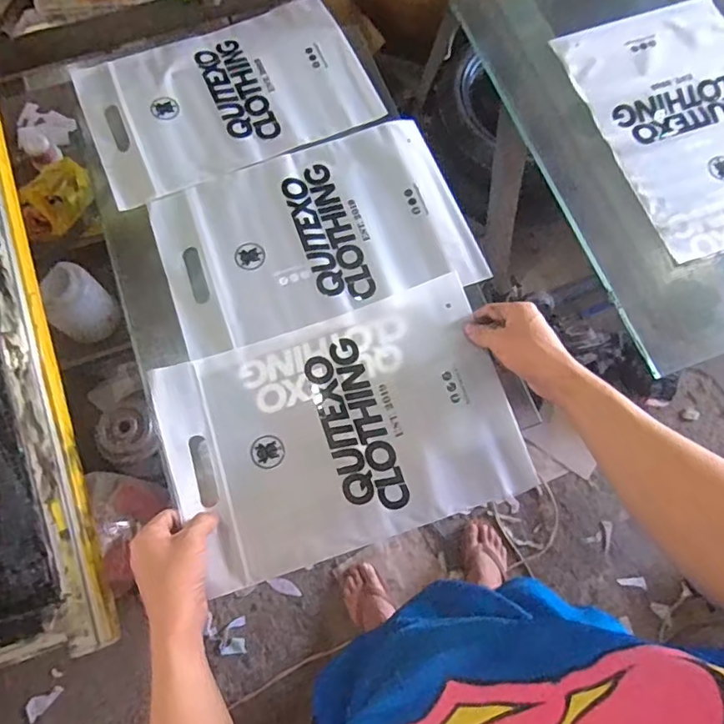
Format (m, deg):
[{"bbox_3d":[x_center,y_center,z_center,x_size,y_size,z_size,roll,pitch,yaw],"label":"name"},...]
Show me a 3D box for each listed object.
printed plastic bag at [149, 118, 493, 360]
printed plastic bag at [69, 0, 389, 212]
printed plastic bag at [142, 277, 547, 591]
[{"bbox_3d":[-0.060,-0.160,0.674,0.360,0.007,0.229,-19,75,-5],"label":"printed plastic bag"},{"bbox_3d":[-0.183,-0.361,0.733,0.360,0.010,0.240,-23,74,-5],"label":"printed plastic bag"},{"bbox_3d":[-0.022,0.069,0.588,0.353,0.039,0.245,-18,74,-4],"label":"printed plastic bag"}]

